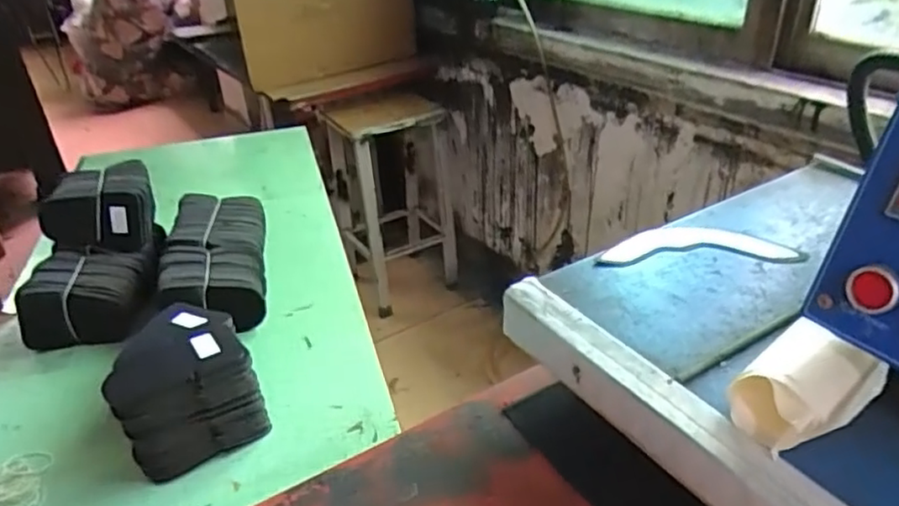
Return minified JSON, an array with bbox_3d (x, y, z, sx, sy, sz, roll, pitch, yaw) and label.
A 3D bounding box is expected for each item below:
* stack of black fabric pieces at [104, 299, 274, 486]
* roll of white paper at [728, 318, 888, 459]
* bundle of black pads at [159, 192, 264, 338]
[{"bbox_3d":[-0.314,0.140,0.748,0.140,0.120,0.200,-18,35,-23],"label":"stack of black fabric pieces"},{"bbox_3d":[0.248,0.095,0.446,0.100,0.052,0.079,-21,36,-26],"label":"roll of white paper"},{"bbox_3d":[-0.354,0.013,0.979,0.133,0.096,0.297,-9,32,-10],"label":"bundle of black pads"}]

